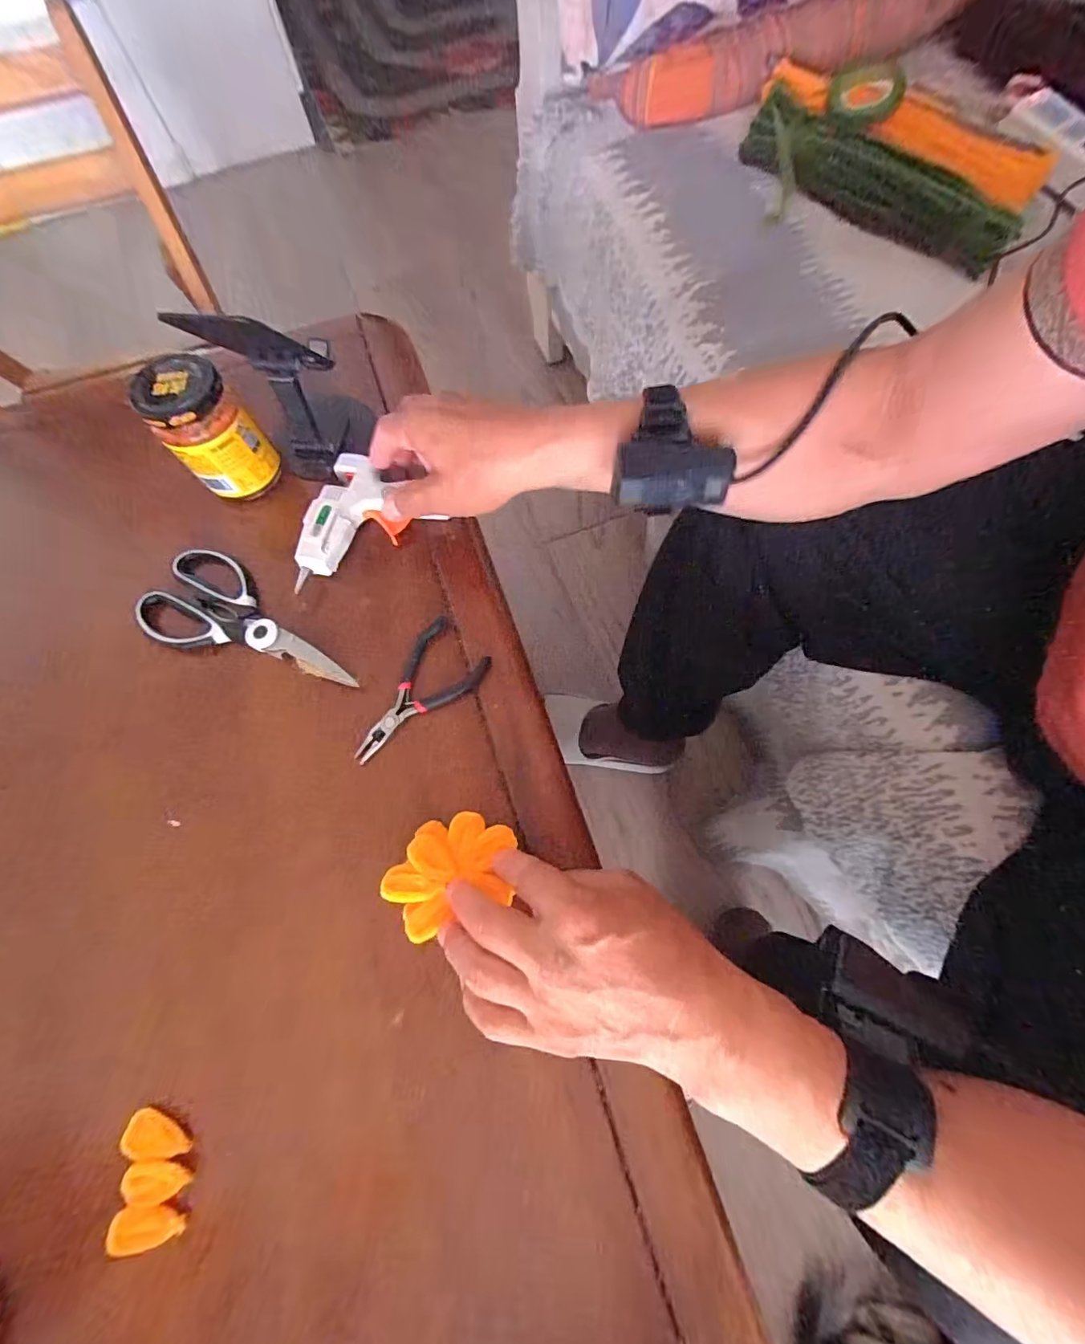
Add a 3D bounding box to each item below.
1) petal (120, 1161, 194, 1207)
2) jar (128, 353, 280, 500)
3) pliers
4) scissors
[{"bbox_3d":[-0.226,0.296,0.297,0.038,0.006,0.020,-5,71,0],"label":"petal"},{"bbox_3d":[-0.266,-0.195,0.413,0.071,0.095,0.054,-41,74,-11],"label":"jar"},{"bbox_3d":[-0.088,0.019,0.386,0.061,0.007,0.121,25,74,10],"label":"pliers"},{"bbox_3d":[-0.230,-0.041,0.410,0.195,0.012,0.083,21,73,9],"label":"scissors"}]

